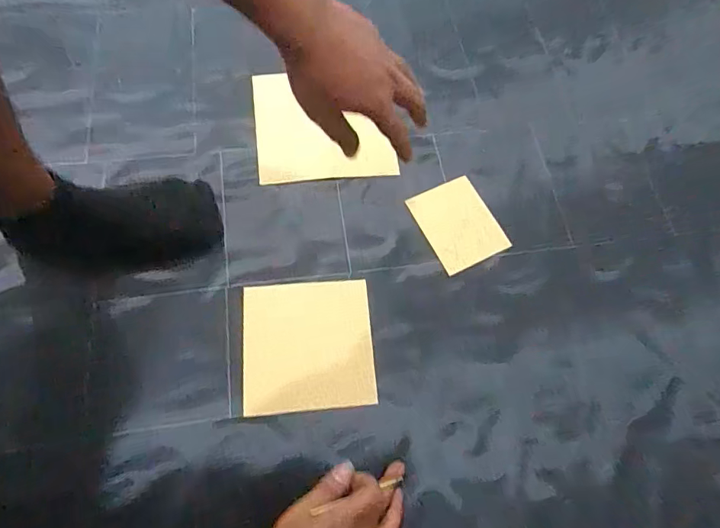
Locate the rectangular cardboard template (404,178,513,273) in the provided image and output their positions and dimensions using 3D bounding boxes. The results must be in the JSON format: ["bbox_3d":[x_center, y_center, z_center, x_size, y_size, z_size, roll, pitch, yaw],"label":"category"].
[{"bbox_3d":[0.131,-0.054,0.609,0.092,0.005,0.118,-26,71,-9],"label":"rectangular cardboard template"}]

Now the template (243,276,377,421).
[{"bbox_3d":[-0.061,0.094,0.535,0.148,0.011,0.149,-4,69,-7],"label":"template"}]

